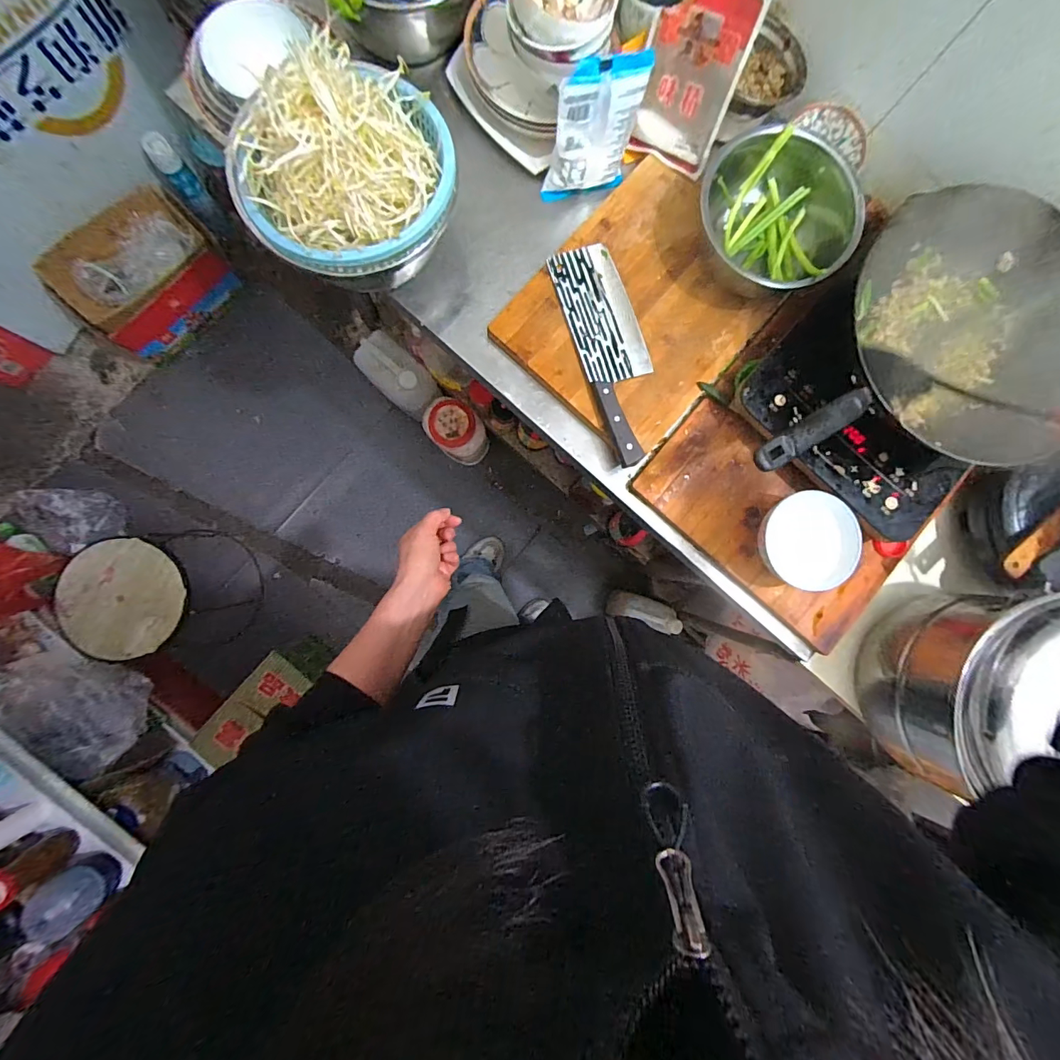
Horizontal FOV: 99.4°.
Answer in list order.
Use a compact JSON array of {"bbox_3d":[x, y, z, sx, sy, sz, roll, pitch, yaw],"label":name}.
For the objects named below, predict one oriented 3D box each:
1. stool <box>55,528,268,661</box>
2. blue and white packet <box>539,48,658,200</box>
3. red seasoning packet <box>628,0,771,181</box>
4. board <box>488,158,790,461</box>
[{"bbox_3d":[-0.925,0.154,1.165,0.257,0.436,0.264,0,87,-5],"label":"stool"},{"bbox_3d":[0.083,-0.508,0.580,0.115,0.151,0.027,-17,73,-7],"label":"blue and white packet"},{"bbox_3d":[0.204,-0.569,0.569,0.113,0.169,0.026,19,52,4],"label":"red seasoning packet"},{"bbox_3d":[0.158,-0.303,0.624,0.277,0.024,0.340,42,85,-2],"label":"board"}]

